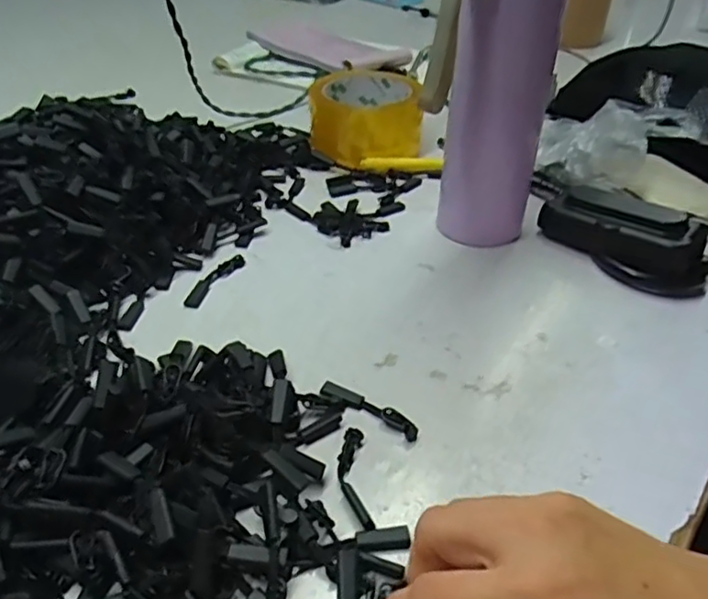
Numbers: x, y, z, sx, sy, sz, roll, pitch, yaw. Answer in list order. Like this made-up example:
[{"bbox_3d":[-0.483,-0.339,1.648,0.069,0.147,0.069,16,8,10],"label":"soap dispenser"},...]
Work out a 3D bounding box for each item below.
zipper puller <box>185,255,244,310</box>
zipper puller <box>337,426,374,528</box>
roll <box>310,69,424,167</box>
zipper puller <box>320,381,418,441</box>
[{"bbox_3d":[-0.094,-0.014,0.420,0.012,0.006,0.058,19,41,20],"label":"zipper puller"},{"bbox_3d":[0.000,0.083,0.297,0.014,0.005,0.058,0,38,-3],"label":"zipper puller"},{"bbox_3d":[0.013,-0.166,0.575,0.103,0.053,0.107,4,38,2],"label":"roll"},{"bbox_3d":[0.008,0.057,0.330,0.058,0.004,0.012,23,43,24],"label":"zipper puller"}]

